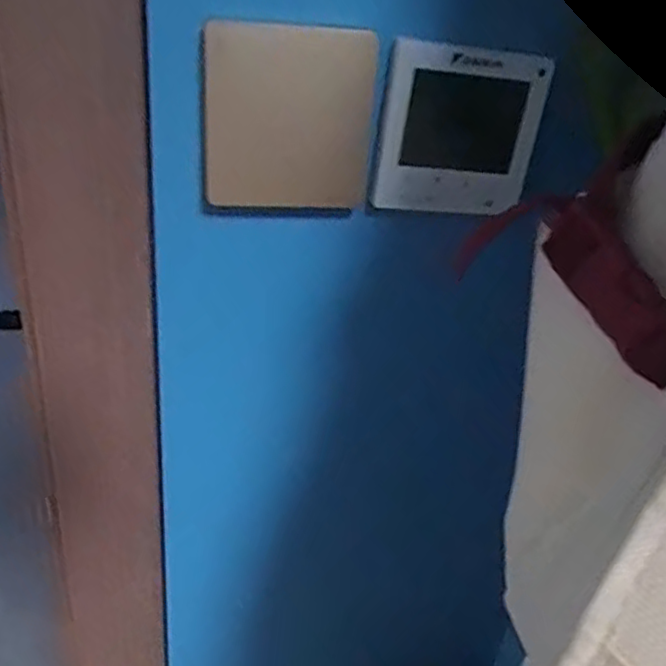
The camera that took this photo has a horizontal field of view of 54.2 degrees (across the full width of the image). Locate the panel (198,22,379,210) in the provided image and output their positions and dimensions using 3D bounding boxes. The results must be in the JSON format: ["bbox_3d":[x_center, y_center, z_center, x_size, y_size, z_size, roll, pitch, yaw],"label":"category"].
[{"bbox_3d":[-0.021,-0.106,0.328,0.085,0.087,0.010,-5,30,-21],"label":"panel"}]

